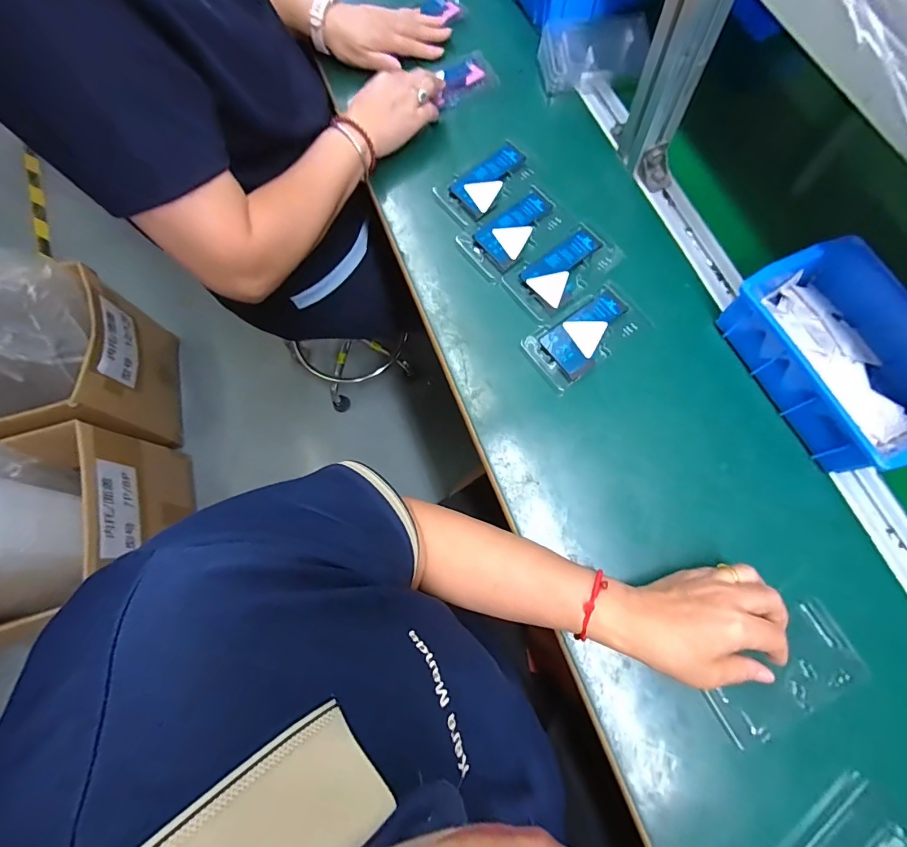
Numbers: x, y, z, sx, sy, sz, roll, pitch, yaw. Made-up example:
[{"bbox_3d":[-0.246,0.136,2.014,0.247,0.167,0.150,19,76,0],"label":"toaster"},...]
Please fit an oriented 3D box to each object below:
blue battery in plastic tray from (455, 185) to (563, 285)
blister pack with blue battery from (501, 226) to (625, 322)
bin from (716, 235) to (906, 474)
[{"bbox_3d":[0.070,-0.222,0.509,0.124,0.012,0.070,-39,77,-13],"label":"blue battery in plastic tray"},{"bbox_3d":[0.126,-0.169,0.490,0.126,0.011,0.075,-34,76,-11],"label":"blister pack with blue battery"},{"bbox_3d":[0.375,-0.066,0.422,0.146,0.077,0.203,-23,76,-2],"label":"bin"}]

